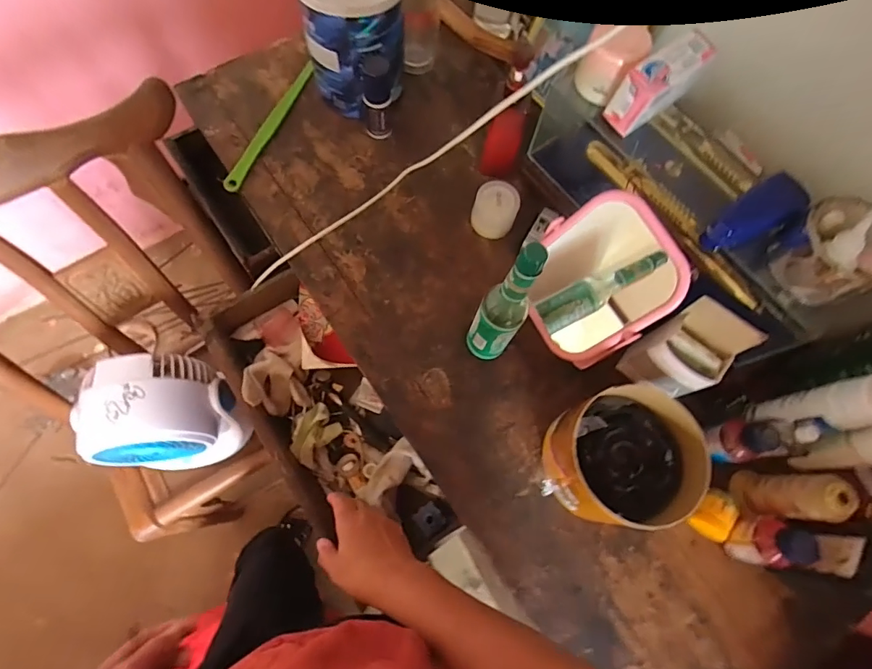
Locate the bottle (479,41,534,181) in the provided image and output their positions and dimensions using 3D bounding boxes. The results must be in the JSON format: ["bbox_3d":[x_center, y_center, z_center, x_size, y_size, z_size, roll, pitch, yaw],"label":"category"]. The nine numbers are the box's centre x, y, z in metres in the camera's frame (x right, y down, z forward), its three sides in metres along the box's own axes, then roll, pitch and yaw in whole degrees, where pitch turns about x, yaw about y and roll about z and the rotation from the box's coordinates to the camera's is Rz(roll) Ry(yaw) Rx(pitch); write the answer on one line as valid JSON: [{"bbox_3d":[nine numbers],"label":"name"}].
[{"bbox_3d":[0.092,-0.275,0.585,0.049,0.179,0.042,10,72,2],"label":"bottle"}]

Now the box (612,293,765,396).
[{"bbox_3d":[0.279,0.022,0.523,0.078,0.143,0.064,37,74,8],"label":"box"}]

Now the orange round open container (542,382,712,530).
[{"bbox_3d":[0.198,0.135,0.501,0.139,0.108,0.135,0,72,-1],"label":"orange round open container"}]

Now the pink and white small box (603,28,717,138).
[{"bbox_3d":[0.231,-0.261,0.474,0.097,0.062,0.046,-34,77,-13],"label":"pink and white small box"}]

